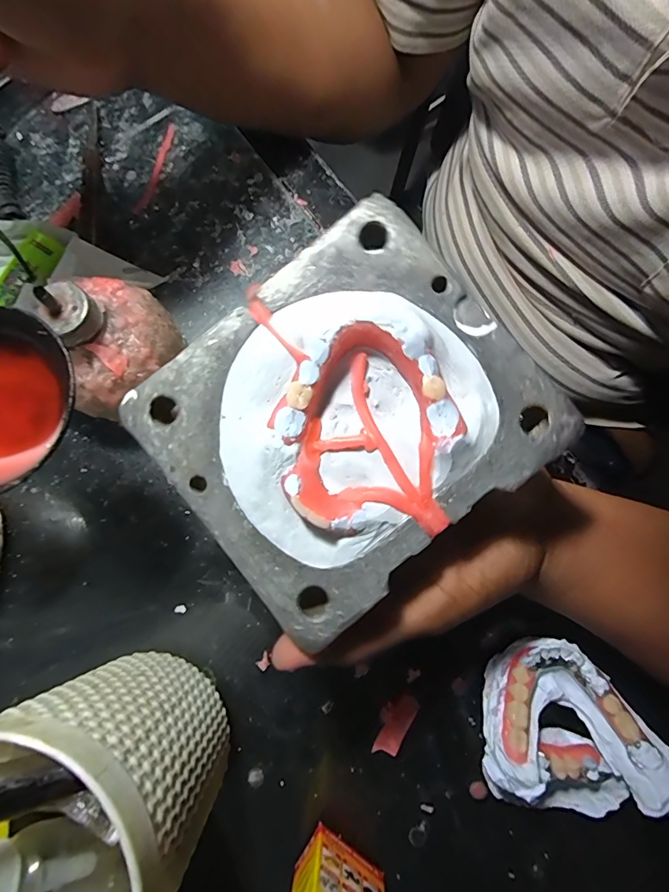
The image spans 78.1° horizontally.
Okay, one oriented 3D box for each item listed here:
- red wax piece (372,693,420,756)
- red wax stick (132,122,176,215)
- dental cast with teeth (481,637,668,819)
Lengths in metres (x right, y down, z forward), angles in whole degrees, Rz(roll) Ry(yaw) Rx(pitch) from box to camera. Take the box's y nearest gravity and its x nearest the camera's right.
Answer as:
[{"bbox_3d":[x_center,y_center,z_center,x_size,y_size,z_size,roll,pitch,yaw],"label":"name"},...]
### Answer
[{"bbox_3d":[0.033,0.148,0.219,0.011,0.004,0.032,31,81,7],"label":"red wax piece"},{"bbox_3d":[-0.126,-0.198,0.292,0.009,0.004,0.076,15,79,4],"label":"red wax stick"},{"bbox_3d":[0.109,0.137,0.196,0.071,0.049,0.072,0,79,1],"label":"dental cast with teeth"}]

